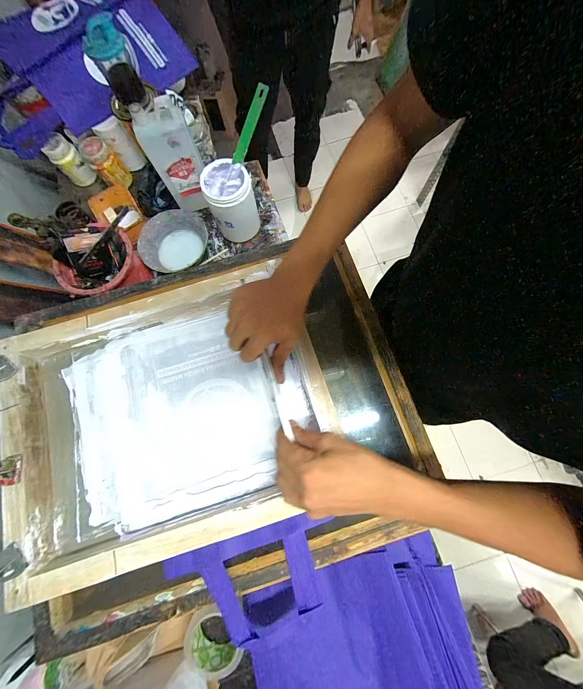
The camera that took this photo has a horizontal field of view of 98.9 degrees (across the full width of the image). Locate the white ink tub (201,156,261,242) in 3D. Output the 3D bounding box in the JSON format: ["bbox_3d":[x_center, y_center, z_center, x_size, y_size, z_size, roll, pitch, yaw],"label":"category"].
[{"bbox_3d":[-0.131,-0.313,0.561,0.094,0.143,0.091,-1,78,2],"label":"white ink tub"}]

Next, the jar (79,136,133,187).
[{"bbox_3d":[-0.465,-0.454,0.625,0.066,0.085,0.072,-1,78,2],"label":"jar"}]

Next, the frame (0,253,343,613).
[{"bbox_3d":[-0.180,0.081,0.378,0.439,0.051,0.382,-20,76,-4],"label":"frame"}]

